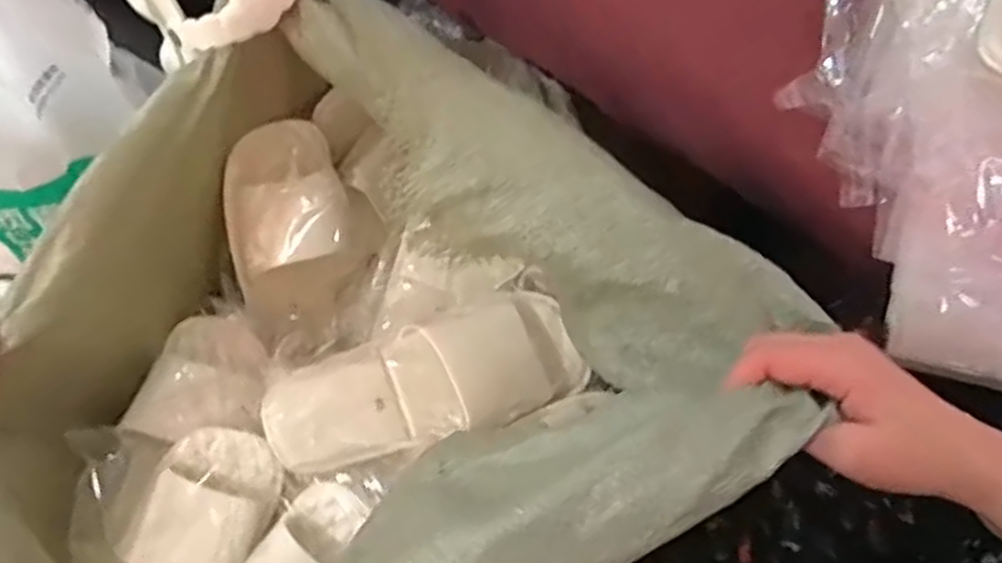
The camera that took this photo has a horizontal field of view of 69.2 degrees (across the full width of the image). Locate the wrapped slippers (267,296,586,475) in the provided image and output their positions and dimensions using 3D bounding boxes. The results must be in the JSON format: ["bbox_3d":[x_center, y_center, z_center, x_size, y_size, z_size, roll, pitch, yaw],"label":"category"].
[{"bbox_3d":[-0.060,0.083,0.602,0.261,0.068,0.100,-19,74,-7],"label":"wrapped slippers"}]

